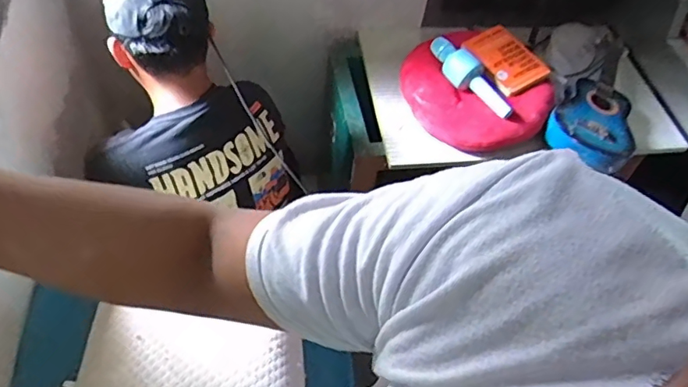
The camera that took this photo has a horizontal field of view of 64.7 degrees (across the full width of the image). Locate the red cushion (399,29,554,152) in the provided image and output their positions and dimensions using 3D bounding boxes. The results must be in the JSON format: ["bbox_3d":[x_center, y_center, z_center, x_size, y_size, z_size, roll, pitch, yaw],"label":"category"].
[{"bbox_3d":[0.315,-0.241,1.315,0.265,0.132,0.345,-37,64,-28],"label":"red cushion"}]

